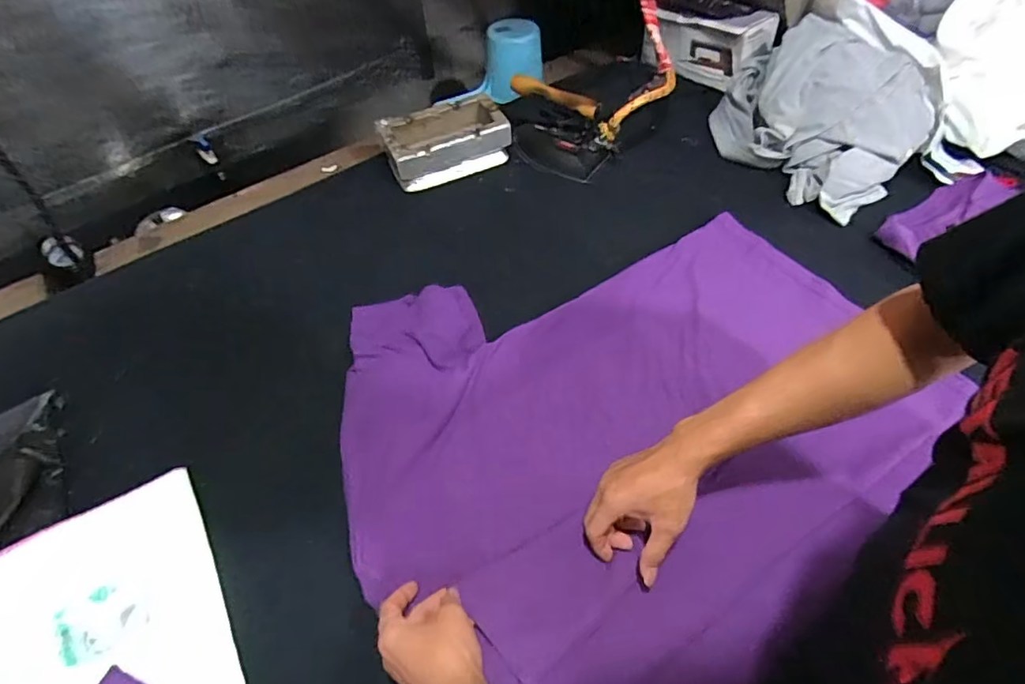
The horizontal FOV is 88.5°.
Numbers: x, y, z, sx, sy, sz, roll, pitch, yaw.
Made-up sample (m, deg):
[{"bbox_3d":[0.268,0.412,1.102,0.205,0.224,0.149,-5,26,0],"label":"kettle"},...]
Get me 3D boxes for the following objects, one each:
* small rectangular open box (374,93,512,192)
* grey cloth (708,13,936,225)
[{"bbox_3d":[-0.123,-0.373,0.981,0.226,0.082,0.122,-18,56,-10],"label":"small rectangular open box"},{"bbox_3d":[0.527,-0.400,0.916,0.320,0.180,0.286,36,64,25],"label":"grey cloth"}]

